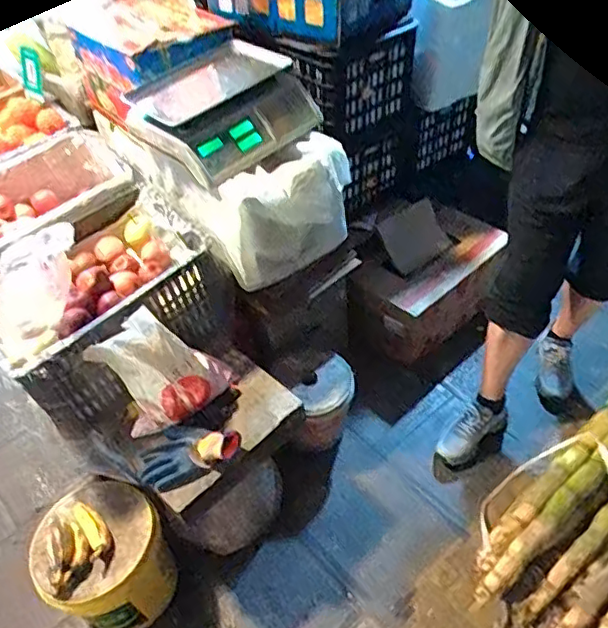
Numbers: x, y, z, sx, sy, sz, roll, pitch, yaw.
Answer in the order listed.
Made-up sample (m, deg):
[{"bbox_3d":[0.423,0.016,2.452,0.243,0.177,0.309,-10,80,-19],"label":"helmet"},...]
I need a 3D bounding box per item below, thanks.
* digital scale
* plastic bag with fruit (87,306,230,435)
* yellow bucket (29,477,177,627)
[{"bbox_3d":[-0.166,-0.475,1.373,0.312,0.132,0.362,27,55,29],"label":"digital scale"},{"bbox_3d":[-0.295,0.117,1.274,0.254,0.230,0.126,-24,48,-15],"label":"plastic bag with fruit"},{"bbox_3d":[-0.431,0.528,1.327,0.243,0.289,0.266,-4,46,4],"label":"yellow bucket"}]

